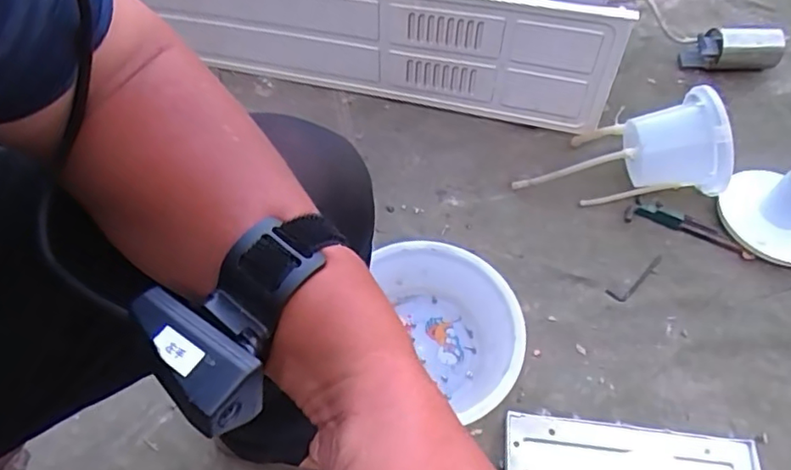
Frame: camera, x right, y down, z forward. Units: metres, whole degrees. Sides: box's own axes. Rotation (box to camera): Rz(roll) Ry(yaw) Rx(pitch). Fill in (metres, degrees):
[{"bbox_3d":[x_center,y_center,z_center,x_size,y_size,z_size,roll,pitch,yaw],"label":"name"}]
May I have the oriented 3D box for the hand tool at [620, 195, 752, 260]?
[{"bbox_3d":[0.465,-0.013,0.929,0.189,0.025,0.044,19,57,12],"label":"hand tool"}]

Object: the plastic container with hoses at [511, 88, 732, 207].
[{"bbox_3d":[0.376,-0.143,0.948,0.308,0.176,0.155,17,56,12],"label":"plastic container with hoses"}]

